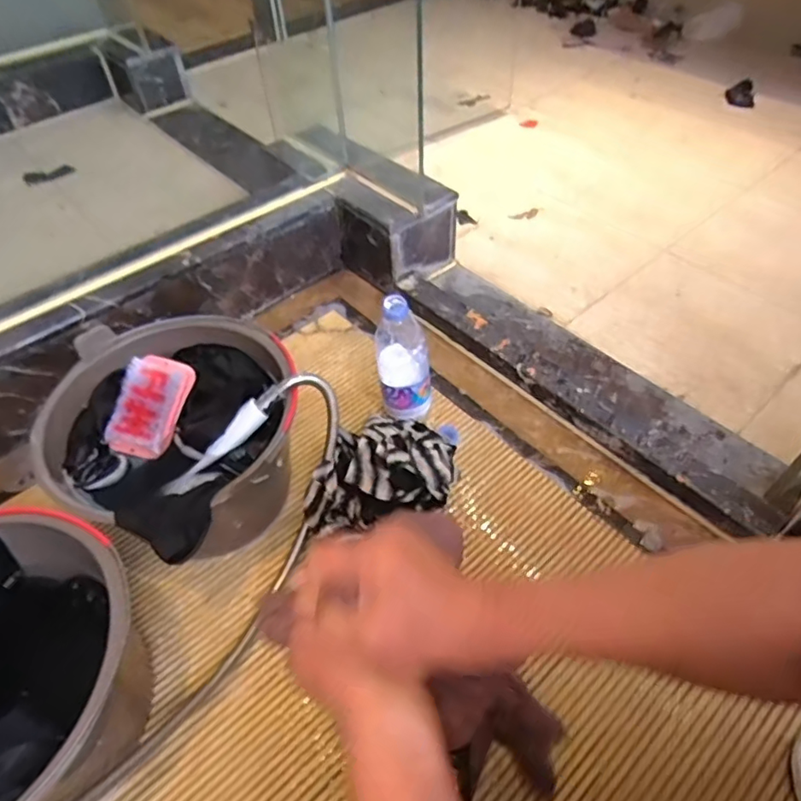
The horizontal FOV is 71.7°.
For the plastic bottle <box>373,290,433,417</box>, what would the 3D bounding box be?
[{"bbox_3d":[0.005,-0.049,0.736,0.070,0.190,0.074,-5,51,-1],"label":"plastic bottle"}]

